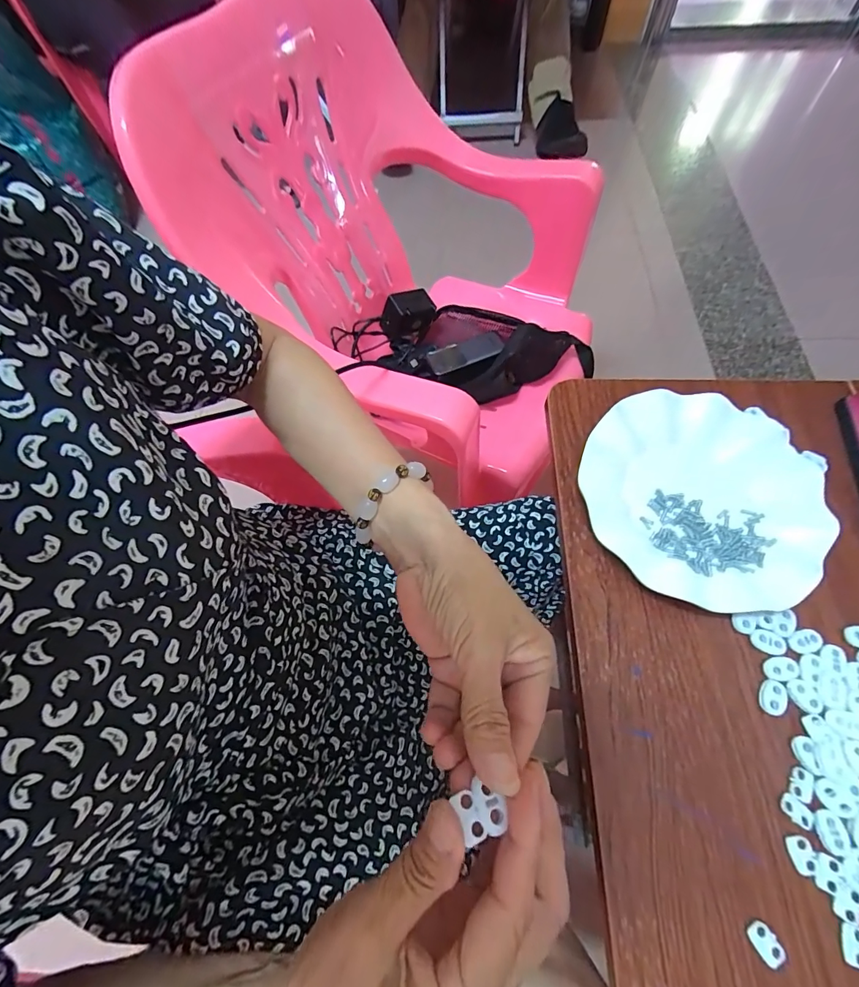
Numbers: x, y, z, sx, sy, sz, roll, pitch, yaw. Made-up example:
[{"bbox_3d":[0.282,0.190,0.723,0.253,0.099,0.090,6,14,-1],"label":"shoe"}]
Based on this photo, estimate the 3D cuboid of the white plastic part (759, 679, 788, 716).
[{"bbox_3d":[0.238,0.141,0.288,0.016,0.005,0.022,14,67,9],"label":"white plastic part"}]

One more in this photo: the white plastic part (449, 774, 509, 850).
[{"bbox_3d":[0.023,0.138,0.180,0.021,0.004,0.020,-19,66,-6],"label":"white plastic part"}]

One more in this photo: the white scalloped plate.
[{"bbox_3d":[0.221,-0.003,0.343,0.179,0.021,0.185,-1,65,2],"label":"white scalloped plate"}]

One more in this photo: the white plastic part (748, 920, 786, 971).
[{"bbox_3d":[0.192,0.257,0.236,0.013,0.004,0.020,-28,67,-10],"label":"white plastic part"}]

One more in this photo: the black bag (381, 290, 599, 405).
[{"bbox_3d":[0.082,-0.245,0.705,0.322,0.088,0.157,27,69,14],"label":"black bag"}]

